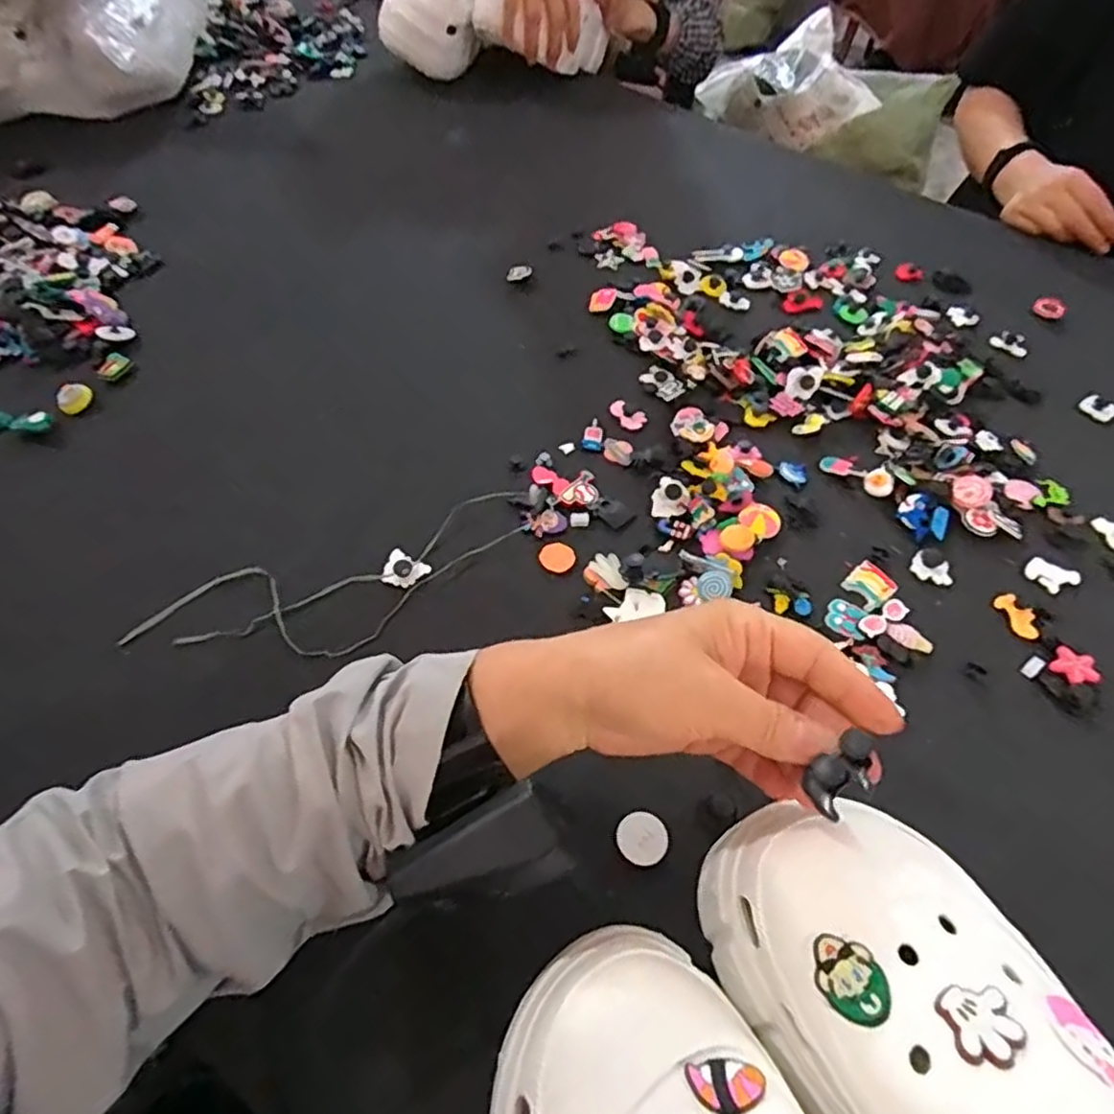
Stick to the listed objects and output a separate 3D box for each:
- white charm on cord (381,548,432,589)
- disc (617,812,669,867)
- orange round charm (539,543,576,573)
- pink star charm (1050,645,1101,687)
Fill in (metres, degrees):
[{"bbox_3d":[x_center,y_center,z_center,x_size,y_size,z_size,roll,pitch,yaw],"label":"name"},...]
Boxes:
[{"bbox_3d":[-0.096,0.009,0.432,0.025,0.008,0.024,19,55,9],"label":"white charm on cord"},{"bbox_3d":[0.043,0.142,0.344,0.025,0.004,0.025,2,54,-2],"label":"disc"},{"bbox_3d":[0.000,-0.001,0.444,0.022,0.004,0.024,0,54,-3],"label":"orange round charm"},{"bbox_3d":[0.314,0.067,0.411,0.023,0.007,0.026,-31,62,-23],"label":"pink star charm"}]

